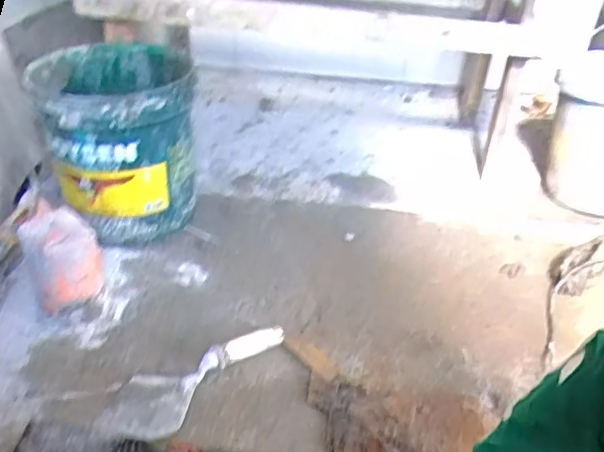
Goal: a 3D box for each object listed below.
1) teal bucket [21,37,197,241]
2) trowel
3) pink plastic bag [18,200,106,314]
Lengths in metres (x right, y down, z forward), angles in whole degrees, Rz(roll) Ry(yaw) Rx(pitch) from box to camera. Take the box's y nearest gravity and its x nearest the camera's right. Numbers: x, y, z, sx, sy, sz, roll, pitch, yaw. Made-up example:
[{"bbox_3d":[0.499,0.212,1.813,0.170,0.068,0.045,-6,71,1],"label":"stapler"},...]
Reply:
[{"bbox_3d":[-0.350,-0.168,1.134,0.269,0.287,0.303,-5,36,-12],"label":"teal bucket"},{"bbox_3d":[-0.149,0.229,0.859,0.295,0.039,0.125,-11,37,-19],"label":"trowel"},{"bbox_3d":[-0.374,0.050,0.914,0.101,0.124,0.094,-20,41,-30],"label":"pink plastic bag"}]

